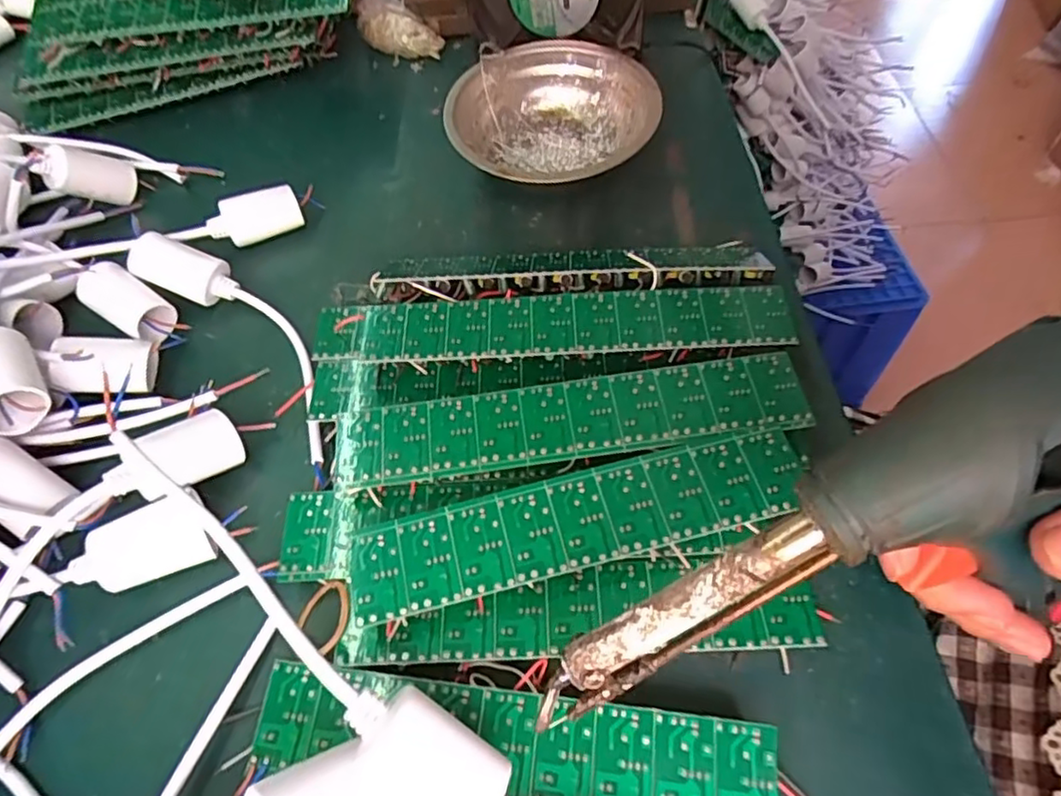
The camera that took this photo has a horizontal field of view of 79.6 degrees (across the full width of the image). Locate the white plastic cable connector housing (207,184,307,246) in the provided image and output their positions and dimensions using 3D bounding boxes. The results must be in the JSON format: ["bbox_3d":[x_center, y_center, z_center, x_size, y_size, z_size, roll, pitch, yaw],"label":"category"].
[{"bbox_3d":[-0.167,-0.110,0.387,0.053,0.023,0.021,-24,59,-11],"label":"white plastic cable connector housing"}]

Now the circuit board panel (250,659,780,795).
[{"bbox_3d":[-0.008,0.124,0.224,0.182,0.004,0.038,4,66,8],"label":"circuit board panel"}]

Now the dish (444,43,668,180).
[{"bbox_3d":[0.014,-0.167,0.402,0.123,0.052,0.125,-2,57,3],"label":"dish"}]

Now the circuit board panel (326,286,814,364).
[{"bbox_3d":[0.006,-0.038,0.318,0.233,0.020,0.049,-2,59,2],"label":"circuit board panel"}]

